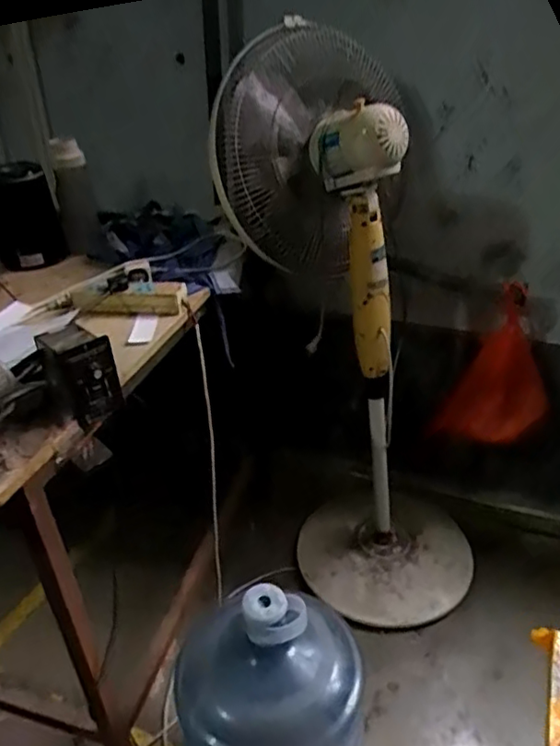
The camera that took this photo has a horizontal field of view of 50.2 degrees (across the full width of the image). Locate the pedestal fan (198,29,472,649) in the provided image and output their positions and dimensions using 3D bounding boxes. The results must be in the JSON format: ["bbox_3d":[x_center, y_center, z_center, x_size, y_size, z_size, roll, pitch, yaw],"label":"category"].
[{"bbox_3d":[0.154,-0.018,1.126,0.412,1.052,0.439,-15,33,-22],"label":"pedestal fan"}]

